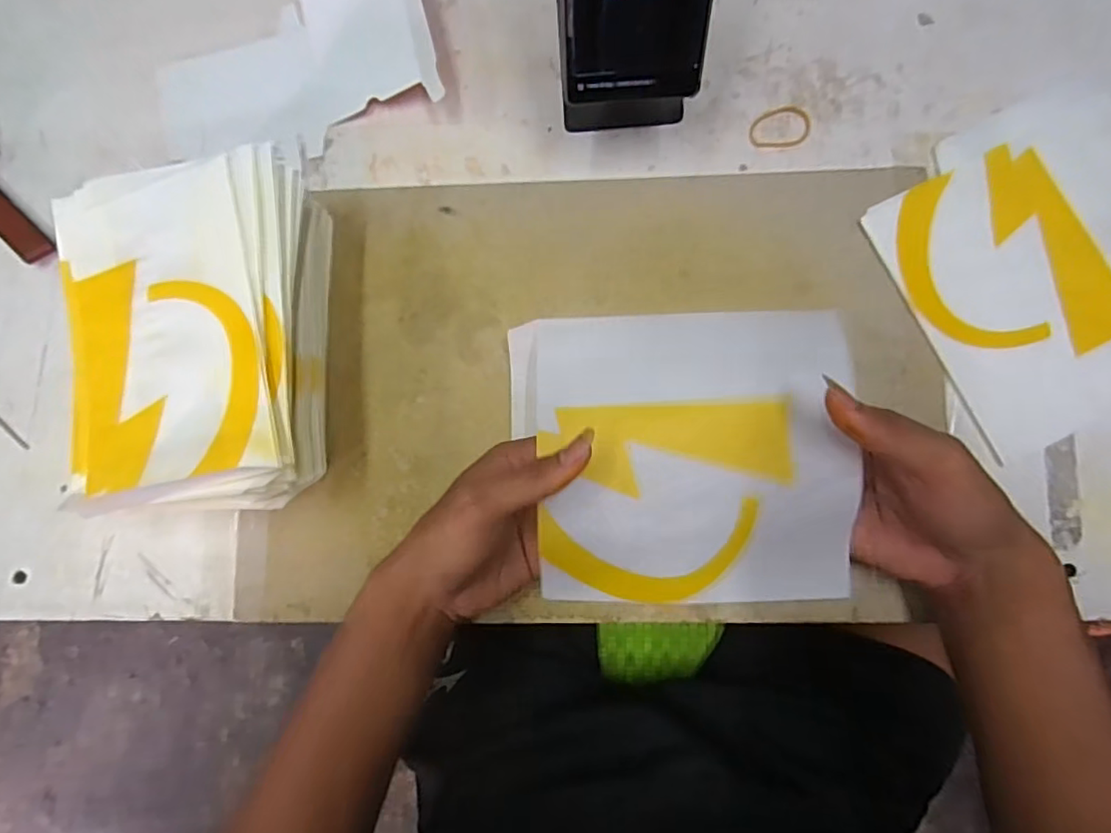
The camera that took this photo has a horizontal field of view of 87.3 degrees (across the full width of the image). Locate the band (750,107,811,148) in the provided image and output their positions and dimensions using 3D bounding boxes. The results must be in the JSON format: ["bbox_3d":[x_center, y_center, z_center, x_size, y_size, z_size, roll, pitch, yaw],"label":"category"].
[{"bbox_3d":[0.146,-0.188,0.378,0.038,0.004,0.028,-7,83,2],"label":"band"}]

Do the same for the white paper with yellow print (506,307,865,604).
[{"bbox_3d":[0.067,0.023,0.328,0.185,0.036,0.158,0,83,3],"label":"white paper with yellow print"}]

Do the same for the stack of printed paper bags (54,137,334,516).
[{"bbox_3d":[-0.211,-0.050,0.345,0.145,0.083,0.205,-2,83,3],"label":"stack of printed paper bags"}]

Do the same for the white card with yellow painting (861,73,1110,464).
[{"bbox_3d":[0.303,-0.095,0.355,0.179,0.009,0.187,-26,83,0],"label":"white card with yellow painting"}]

